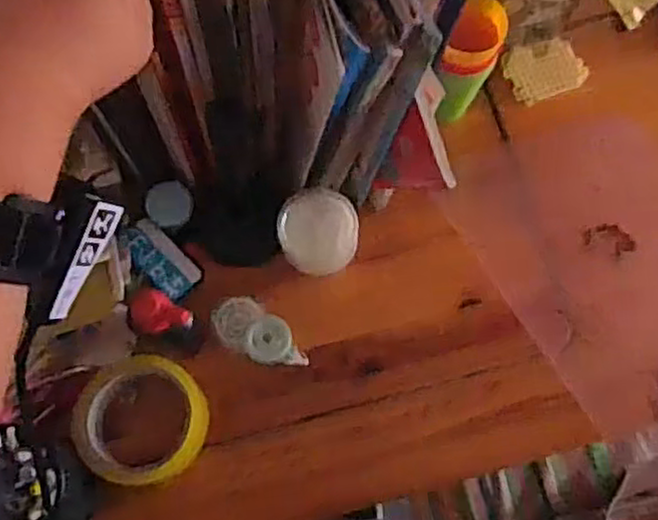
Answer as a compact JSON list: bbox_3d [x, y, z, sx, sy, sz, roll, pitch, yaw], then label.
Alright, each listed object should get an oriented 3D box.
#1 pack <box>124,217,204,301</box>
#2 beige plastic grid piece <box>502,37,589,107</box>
[{"bbox_3d":[-0.147,-0.001,0.622,0.069,0.018,0.036,43,78,10],"label":"pack"},{"bbox_3d":[0.206,-0.183,0.682,0.074,0.004,0.059,-21,75,-7],"label":"beige plastic grid piece"}]

